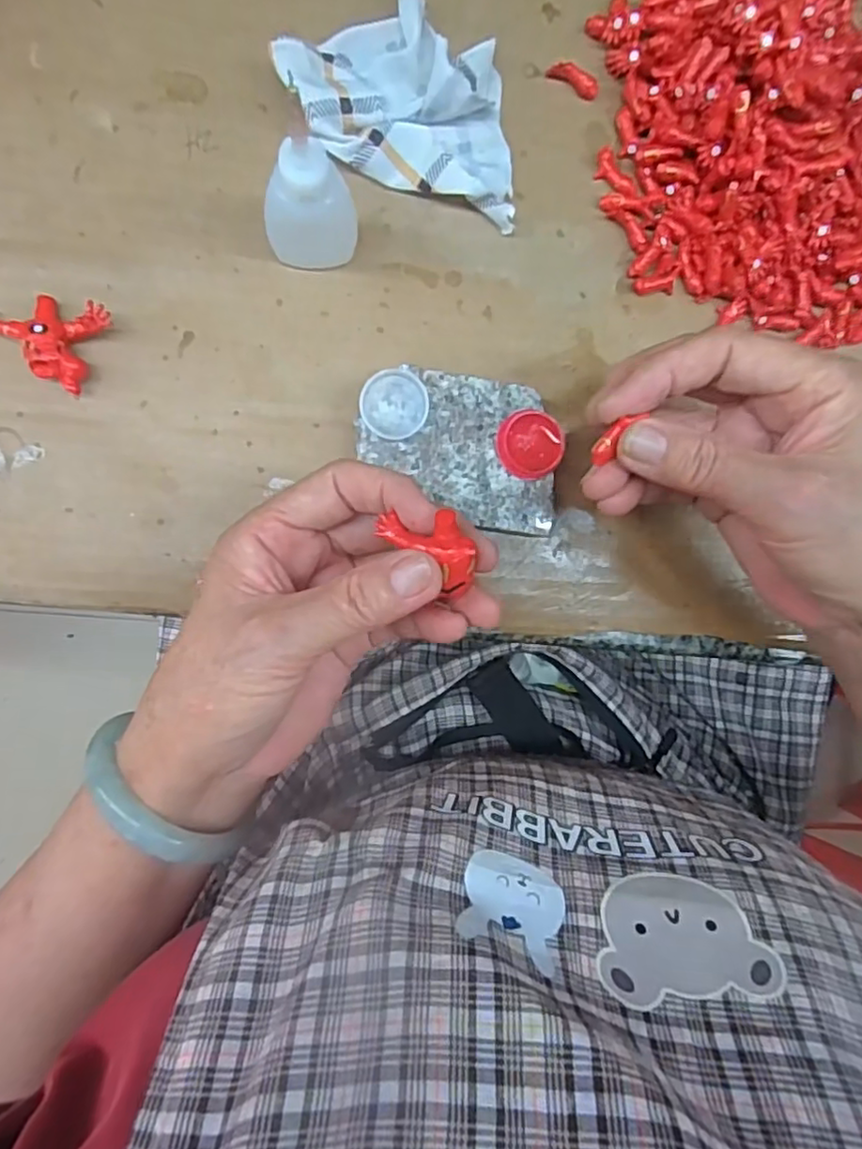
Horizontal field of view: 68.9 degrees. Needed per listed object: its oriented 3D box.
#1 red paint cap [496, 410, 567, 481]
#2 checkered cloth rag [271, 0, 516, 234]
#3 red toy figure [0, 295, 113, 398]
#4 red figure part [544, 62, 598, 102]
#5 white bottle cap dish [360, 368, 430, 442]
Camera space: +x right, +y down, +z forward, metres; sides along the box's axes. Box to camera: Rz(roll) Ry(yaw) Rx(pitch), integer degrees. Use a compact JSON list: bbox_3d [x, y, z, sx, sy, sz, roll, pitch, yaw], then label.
[{"bbox_3d":[0.041,-0.054,0.259,0.026,0.004,0.028,0,94,-6],"label":"red paint cap"},{"bbox_3d":[-0.007,-0.195,0.255,0.100,0.021,0.068,16,92,-7],"label":"checkered cloth rag"},{"bbox_3d":[-0.154,-0.098,0.247,0.045,0.016,0.035,27,91,-8],"label":"red toy figure"},{"bbox_3d":[0.062,-0.213,0.269,0.023,0.007,0.007,26,91,-8],"label":"red figure part"},{"bbox_3d":[-0.015,-0.068,0.252,0.027,0.005,0.027,-1,94,-8],"label":"white bottle cap dish"}]

